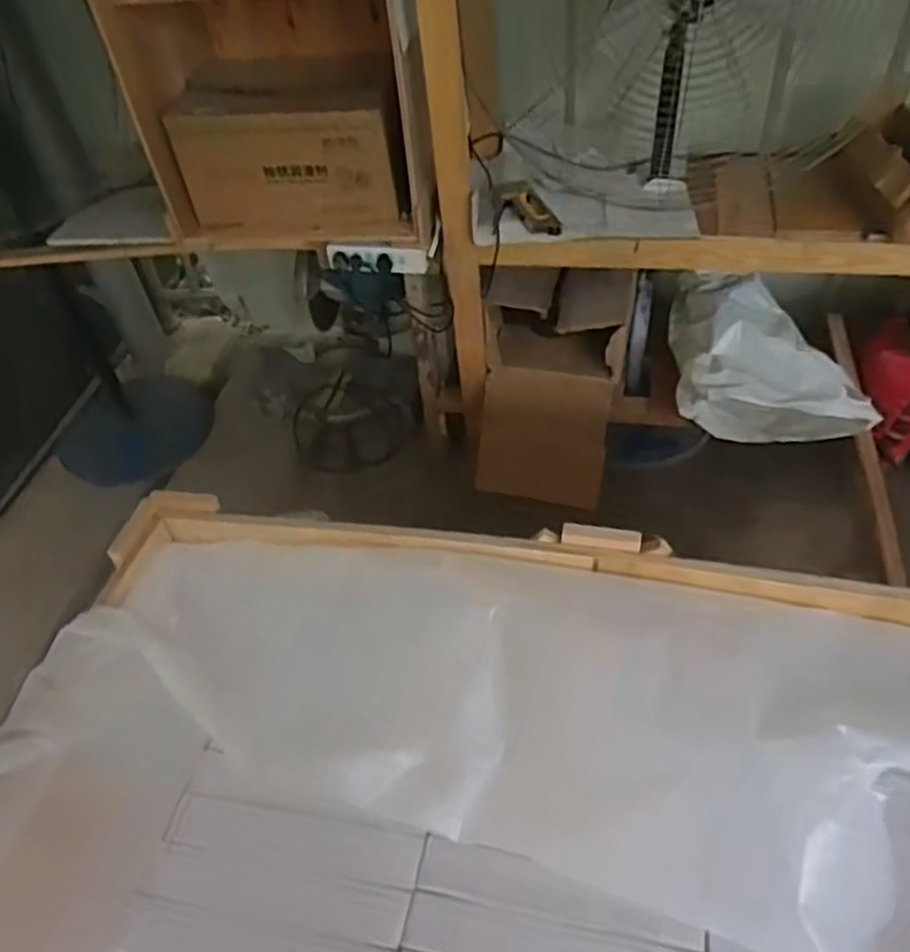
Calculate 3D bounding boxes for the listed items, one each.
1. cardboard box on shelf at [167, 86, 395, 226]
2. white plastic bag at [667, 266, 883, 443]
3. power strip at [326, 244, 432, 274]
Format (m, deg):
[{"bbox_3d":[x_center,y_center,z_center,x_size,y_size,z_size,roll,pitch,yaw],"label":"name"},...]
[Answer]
[{"bbox_3d":[-0.320,-0.634,1.458,0.410,0.212,0.206,-2,48,5],"label":"cardboard box on shelf"},{"bbox_3d":[0.665,-0.244,1.604,0.400,0.208,0.408,5,49,11],"label":"white plastic bag"},{"bbox_3d":[-0.153,-0.428,1.475,0.201,0.058,0.027,2,49,9],"label":"power strip"}]

